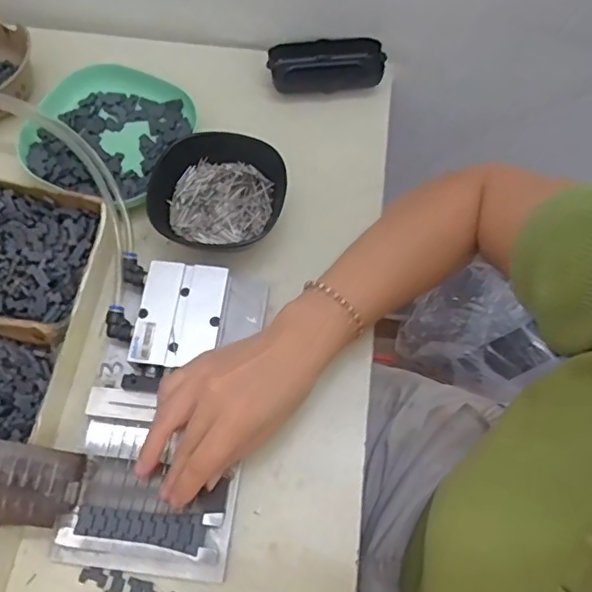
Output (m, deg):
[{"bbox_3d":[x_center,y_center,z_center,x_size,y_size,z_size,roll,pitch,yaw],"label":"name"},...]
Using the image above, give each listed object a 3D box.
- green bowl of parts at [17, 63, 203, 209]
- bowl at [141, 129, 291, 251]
[{"bbox_3d":[-0.171,-0.145,0.508,0.137,0.036,0.132,0,66,-1],"label":"green bowl of parts"},{"bbox_3d":[-0.066,-0.079,0.475,0.111,0.042,0.099,6,66,2],"label":"bowl"}]

